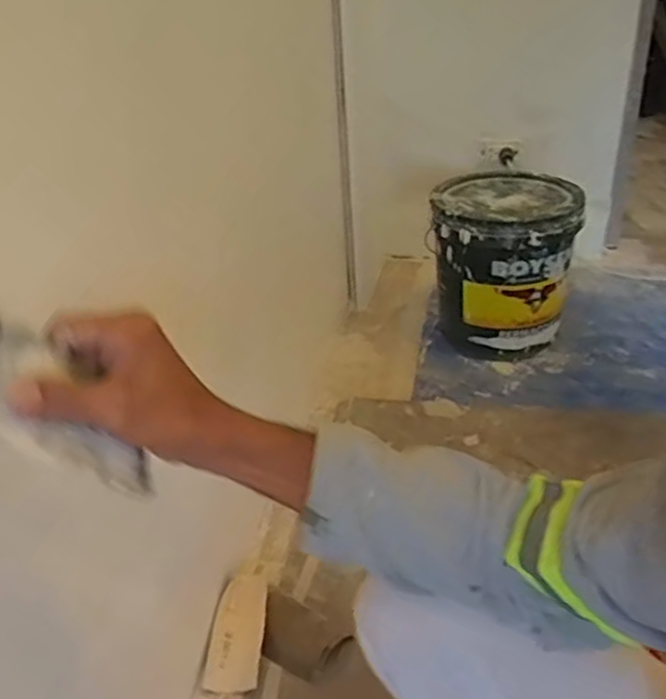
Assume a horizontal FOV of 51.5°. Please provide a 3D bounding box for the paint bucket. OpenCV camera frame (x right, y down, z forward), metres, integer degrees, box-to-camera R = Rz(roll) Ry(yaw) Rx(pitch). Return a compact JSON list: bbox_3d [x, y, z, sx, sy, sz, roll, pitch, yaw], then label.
[{"bbox_3d":[0.365,-0.177,1.508,0.293,0.329,0.304,1,32,8],"label":"paint bucket"}]

